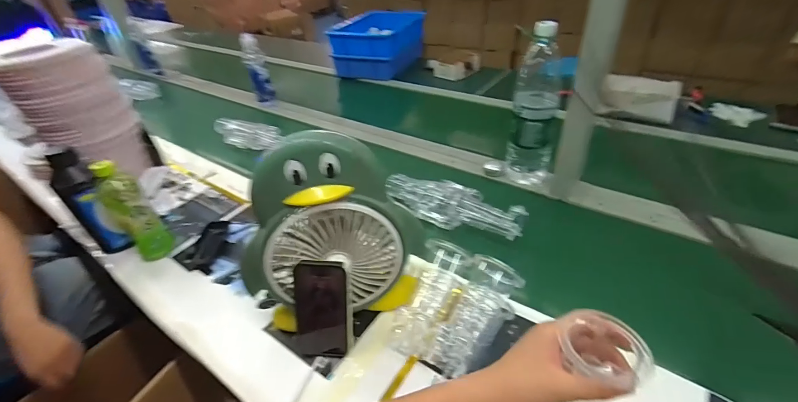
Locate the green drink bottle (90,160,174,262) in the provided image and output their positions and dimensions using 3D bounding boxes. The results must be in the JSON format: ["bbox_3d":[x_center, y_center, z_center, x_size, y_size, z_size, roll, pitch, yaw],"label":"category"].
[{"bbox_3d":[-0.494,0.015,0.666,0.069,0.187,0.064,29,52,35],"label":"green drink bottle"}]

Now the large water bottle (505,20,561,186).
[{"bbox_3d":[0.282,-0.178,0.750,0.089,0.342,0.079,12,42,21],"label":"large water bottle"}]

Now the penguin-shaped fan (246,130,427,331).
[{"bbox_3d":[-0.095,0.053,0.499,0.249,0.281,0.093,-11,39,-7],"label":"penguin-shaped fan"}]

